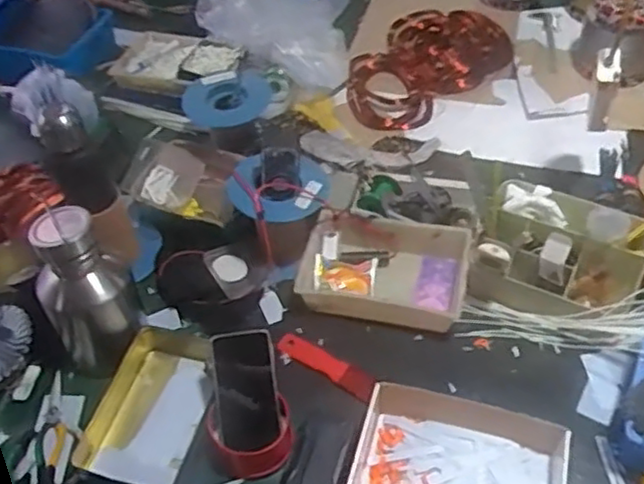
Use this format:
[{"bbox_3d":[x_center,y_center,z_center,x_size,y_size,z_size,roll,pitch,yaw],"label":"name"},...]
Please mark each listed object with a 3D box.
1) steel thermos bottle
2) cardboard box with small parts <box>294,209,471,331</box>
[{"bbox_3d":[-0.314,0.072,0.918,0.118,0.235,0.101,-26,53,-18],"label":"steel thermos bottle"},{"bbox_3d":[0.094,0.042,1.042,0.243,0.054,0.169,7,50,9],"label":"cardboard box with small parts"}]

